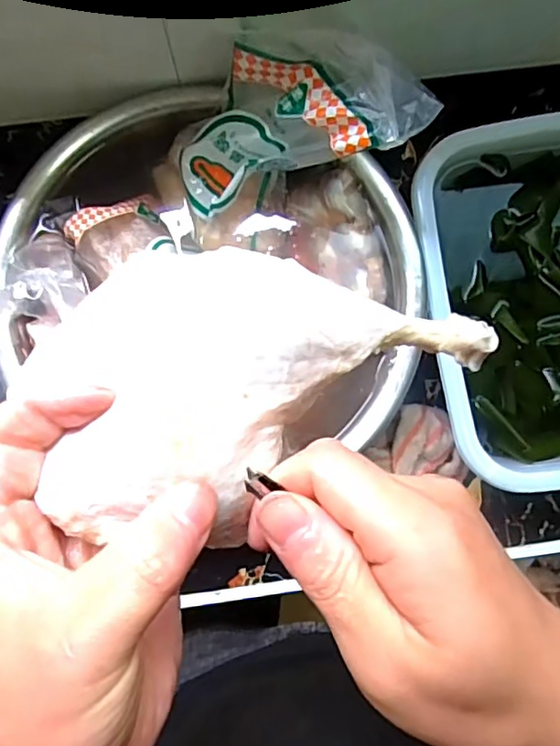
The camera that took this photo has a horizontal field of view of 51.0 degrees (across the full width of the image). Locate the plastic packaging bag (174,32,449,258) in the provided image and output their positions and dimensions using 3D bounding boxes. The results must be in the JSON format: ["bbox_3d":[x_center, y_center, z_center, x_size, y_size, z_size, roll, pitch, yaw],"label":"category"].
[{"bbox_3d":[-0.003,-0.174,0.444,0.168,0.134,0.129,-33,87,-3],"label":"plastic packaging bag"}]

